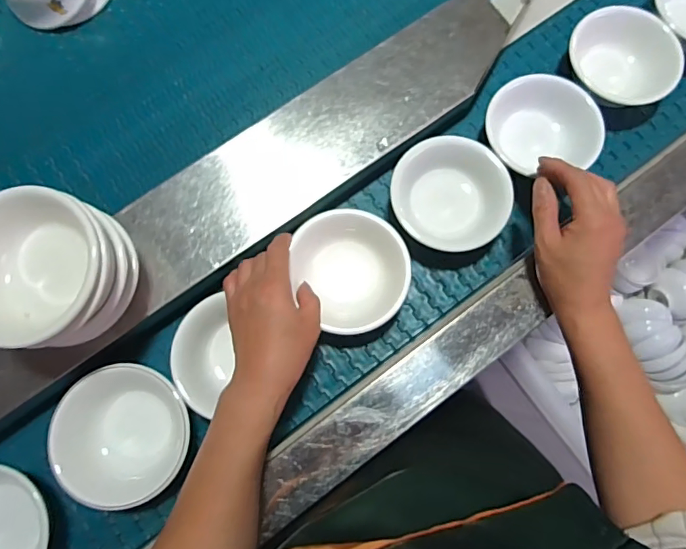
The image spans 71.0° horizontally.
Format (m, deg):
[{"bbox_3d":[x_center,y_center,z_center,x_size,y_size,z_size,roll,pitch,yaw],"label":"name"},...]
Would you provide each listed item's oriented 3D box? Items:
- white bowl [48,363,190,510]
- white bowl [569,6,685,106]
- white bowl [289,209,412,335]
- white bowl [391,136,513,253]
[{"bbox_3d":[-0.185,0.137,0.418,0.104,0.050,0.111,0,76,1],"label":"white bowl"},{"bbox_3d":[0.288,-0.222,0.505,0.096,0.052,0.115,-30,79,-7],"label":"white bowl"},{"bbox_3d":[0.008,-0.001,0.453,0.103,0.046,0.108,0,79,0],"label":"white bowl"},{"bbox_3d":[0.102,-0.074,0.468,0.111,0.038,0.103,0,76,1],"label":"white bowl"}]

